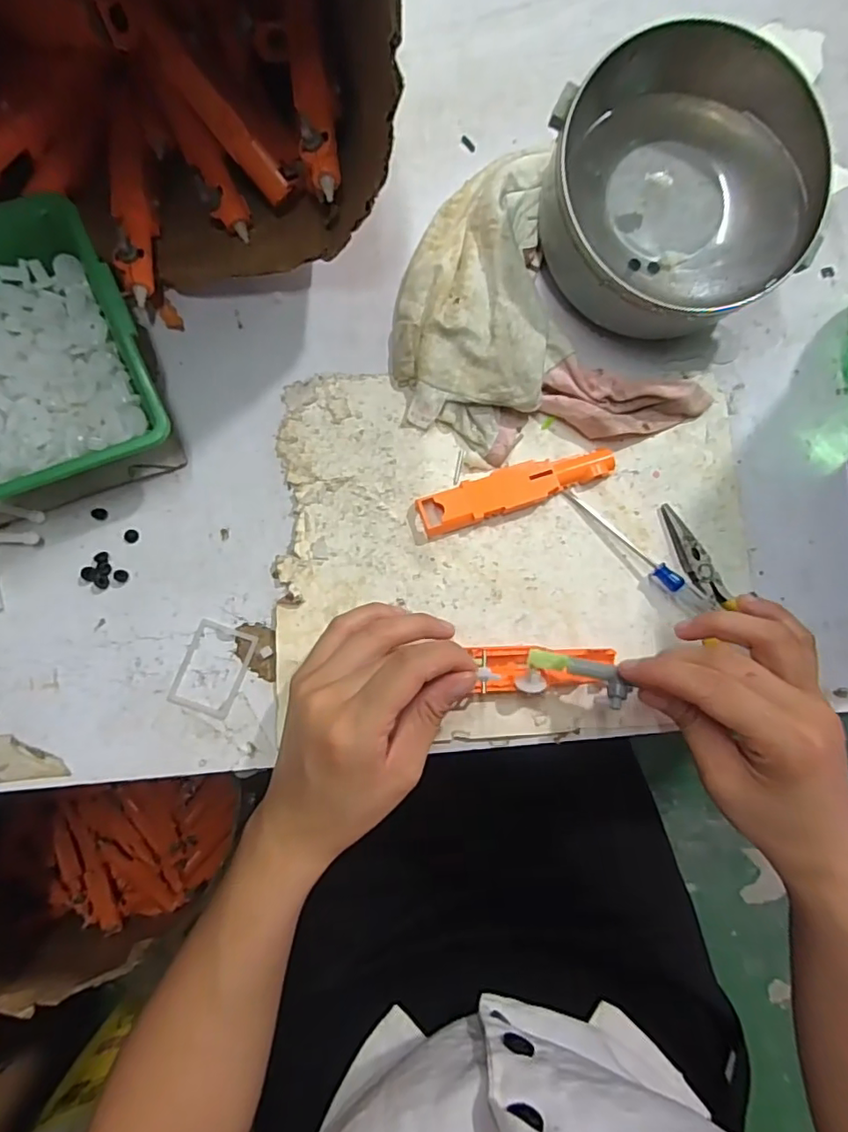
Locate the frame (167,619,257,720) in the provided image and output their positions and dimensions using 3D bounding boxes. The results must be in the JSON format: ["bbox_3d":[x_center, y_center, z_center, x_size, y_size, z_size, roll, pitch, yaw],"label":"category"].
[{"bbox_3d":[-0.111,0.054,0.294,0.031,0.004,0.046,20,81,-2],"label":"frame"}]

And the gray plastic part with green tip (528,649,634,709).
[{"bbox_3d":[0.078,0.054,0.286,0.050,0.008,0.018,21,81,15],"label":"gray plastic part with green tip"}]

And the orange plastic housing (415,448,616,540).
[{"bbox_3d":[0.054,-0.045,0.323,0.118,0.012,0.024,-19,85,-7],"label":"orange plastic housing"}]

